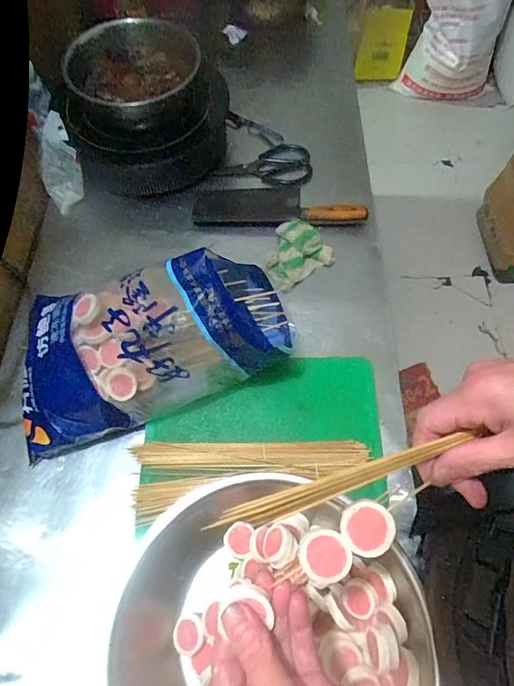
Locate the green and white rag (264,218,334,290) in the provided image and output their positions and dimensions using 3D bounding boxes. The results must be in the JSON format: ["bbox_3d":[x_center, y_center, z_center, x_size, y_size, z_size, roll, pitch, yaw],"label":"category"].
[{"bbox_3d":[0.057,-0.153,0.755,0.116,0.033,0.105,-34,65,-14],"label":"green and white rag"}]

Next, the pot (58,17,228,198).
[{"bbox_3d":[-0.186,-0.412,0.805,0.253,0.191,0.239,-2,62,3],"label":"pot"}]

